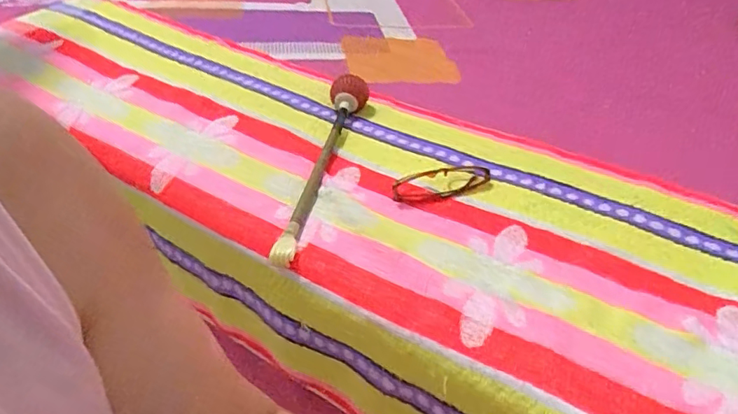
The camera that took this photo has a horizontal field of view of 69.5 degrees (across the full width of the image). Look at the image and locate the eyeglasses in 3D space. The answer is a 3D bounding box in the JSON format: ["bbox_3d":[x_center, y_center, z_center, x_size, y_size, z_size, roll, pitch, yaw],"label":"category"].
[{"bbox_3d":[0.096,-0.034,0.683,0.141,0.025,0.045,-15,42,-18],"label":"eyeglasses"}]

